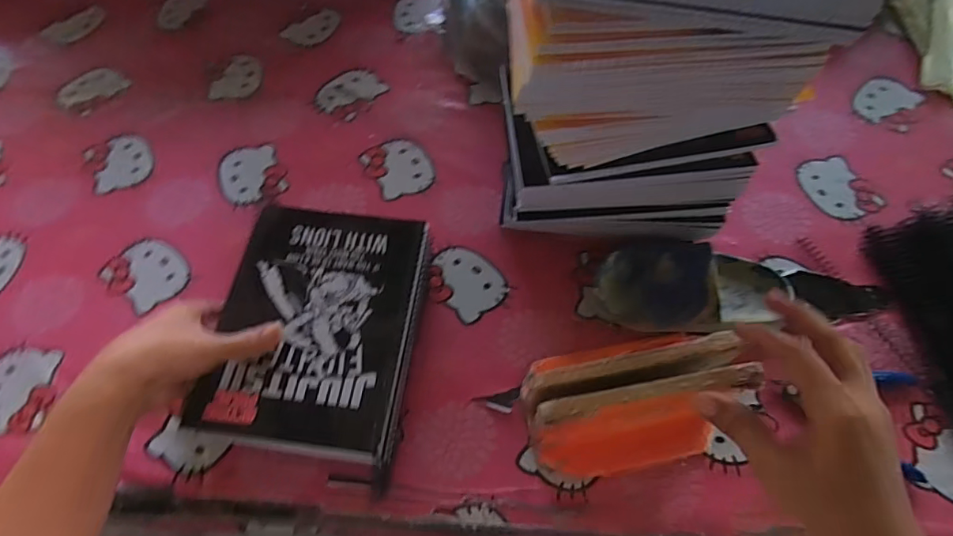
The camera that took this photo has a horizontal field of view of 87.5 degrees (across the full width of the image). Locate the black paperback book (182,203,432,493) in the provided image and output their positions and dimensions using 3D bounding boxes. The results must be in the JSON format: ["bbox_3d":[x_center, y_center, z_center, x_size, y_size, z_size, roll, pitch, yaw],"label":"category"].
[{"bbox_3d":[-0.128,0.044,0.408,0.159,0.016,0.198,7,63,5],"label":"black paperback book"}]

